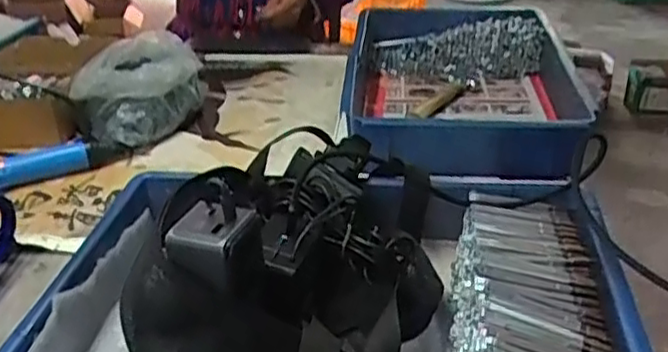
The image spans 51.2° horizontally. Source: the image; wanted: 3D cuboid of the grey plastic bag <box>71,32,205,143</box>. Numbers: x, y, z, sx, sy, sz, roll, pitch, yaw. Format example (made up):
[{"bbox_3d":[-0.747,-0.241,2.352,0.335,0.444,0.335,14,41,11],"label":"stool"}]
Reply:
[{"bbox_3d":[-0.258,-0.113,0.933,0.157,0.092,0.209,-9,30,-10],"label":"grey plastic bag"}]

